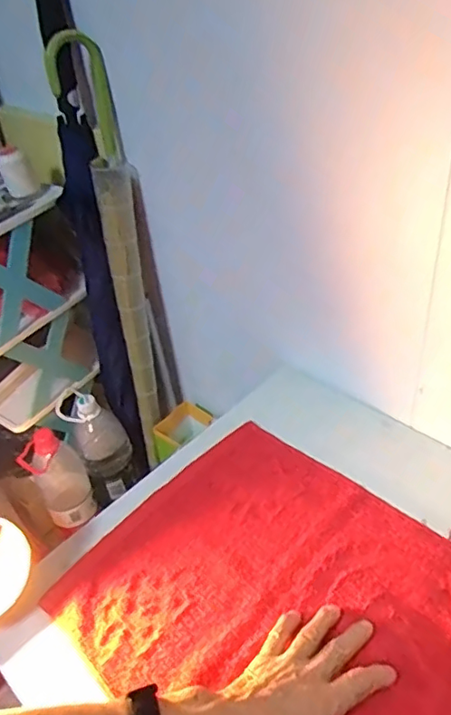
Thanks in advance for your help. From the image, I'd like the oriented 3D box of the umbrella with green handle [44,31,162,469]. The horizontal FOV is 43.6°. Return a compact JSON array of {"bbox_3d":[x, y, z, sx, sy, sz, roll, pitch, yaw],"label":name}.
[{"bbox_3d":[-0.148,-0.122,0.854,0.079,0.631,0.105,-11,39,-5],"label":"umbrella with green handle"}]

